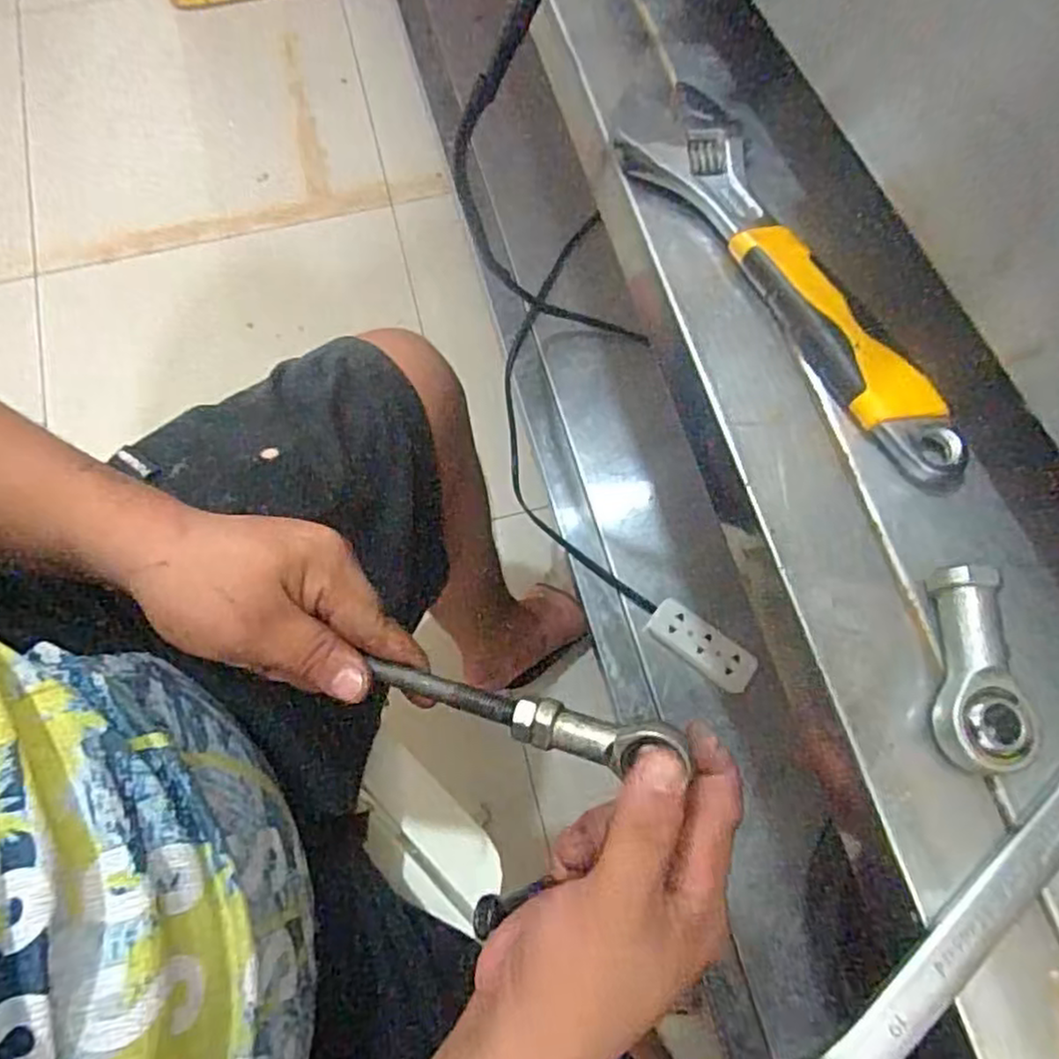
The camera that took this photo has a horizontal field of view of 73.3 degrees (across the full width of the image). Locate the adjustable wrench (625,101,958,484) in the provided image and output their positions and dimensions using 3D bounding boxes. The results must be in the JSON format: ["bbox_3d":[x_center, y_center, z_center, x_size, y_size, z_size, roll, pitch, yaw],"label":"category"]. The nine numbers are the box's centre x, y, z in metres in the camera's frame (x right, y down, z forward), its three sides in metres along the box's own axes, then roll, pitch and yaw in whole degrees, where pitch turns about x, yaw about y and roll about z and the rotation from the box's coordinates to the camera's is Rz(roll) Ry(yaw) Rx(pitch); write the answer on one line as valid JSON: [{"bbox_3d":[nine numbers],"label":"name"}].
[{"bbox_3d":[0.101,-0.094,0.273,0.042,0.014,0.182,-29,76,-9],"label":"adjustable wrench"}]

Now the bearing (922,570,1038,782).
[{"bbox_3d":[0.144,0.044,0.228,0.024,0.015,0.063,4,73,0],"label":"bearing"}]

